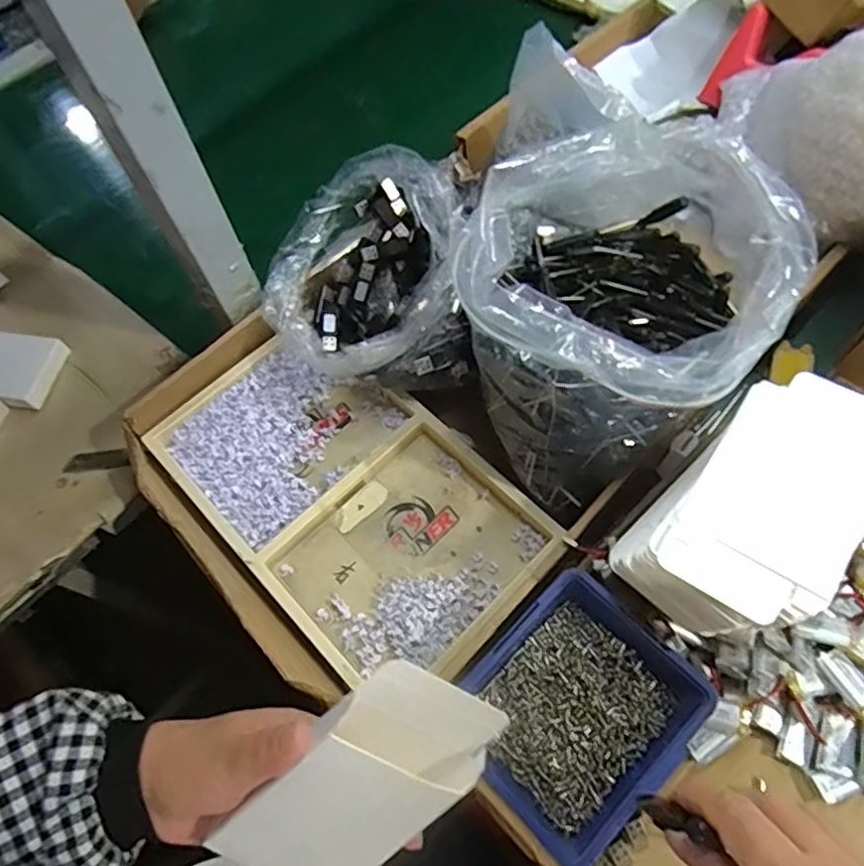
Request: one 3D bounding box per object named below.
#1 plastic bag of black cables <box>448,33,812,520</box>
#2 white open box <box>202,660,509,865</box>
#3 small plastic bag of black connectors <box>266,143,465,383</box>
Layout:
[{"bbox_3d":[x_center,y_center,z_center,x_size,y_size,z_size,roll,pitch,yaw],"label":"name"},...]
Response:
[{"bbox_3d":[0.124,-0.090,0.447,0.194,0.186,0.213,-18,63,-5],"label":"plastic bag of black cables"},{"bbox_3d":[-0.039,0.162,0.273,0.074,0.018,0.140,36,104,-20],"label":"white open box"},{"bbox_3d":[-0.054,-0.141,0.543,0.177,0.136,0.164,-40,68,-15],"label":"small plastic bag of black connectors"}]

